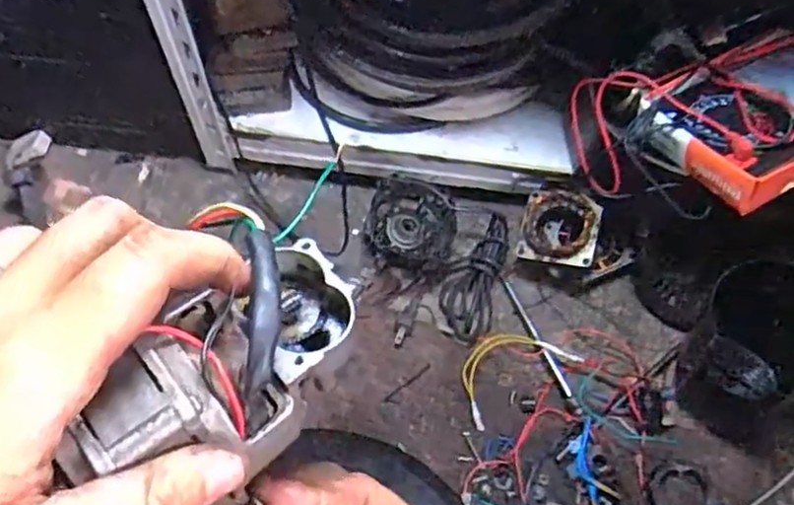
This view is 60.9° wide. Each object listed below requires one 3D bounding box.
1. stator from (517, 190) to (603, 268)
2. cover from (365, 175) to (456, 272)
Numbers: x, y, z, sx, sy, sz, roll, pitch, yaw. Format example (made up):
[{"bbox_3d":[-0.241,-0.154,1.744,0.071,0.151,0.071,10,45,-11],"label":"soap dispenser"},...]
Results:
[{"bbox_3d":[0.168,-0.021,0.683,0.079,0.040,0.075,3,74,29],"label":"stator"},{"bbox_3d":[0.015,-0.027,0.690,0.089,0.049,0.084,0,92,-4],"label":"cover"}]

